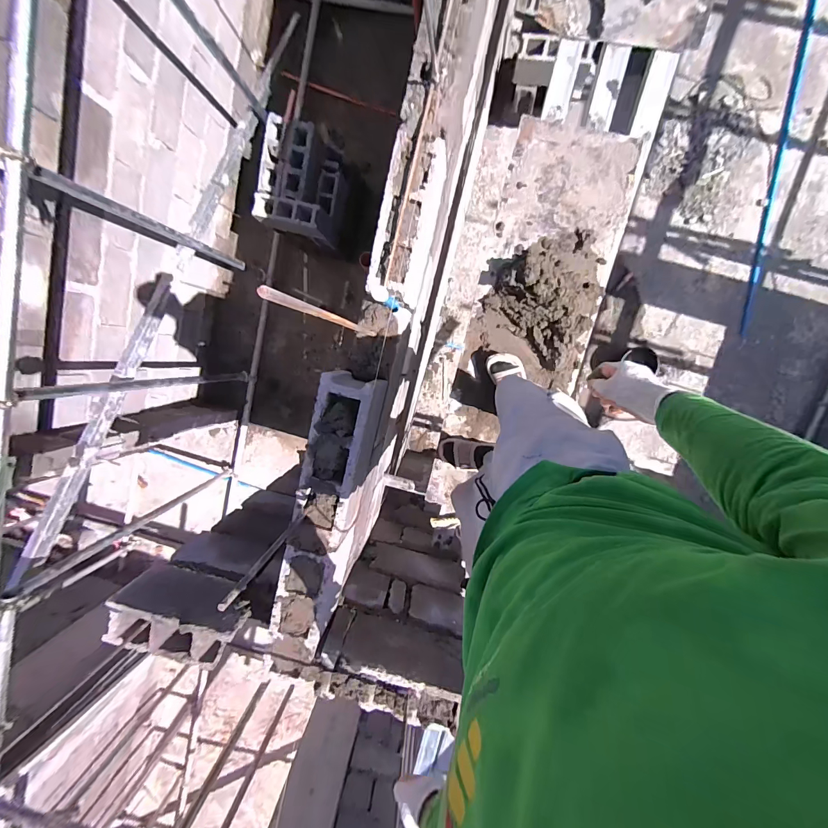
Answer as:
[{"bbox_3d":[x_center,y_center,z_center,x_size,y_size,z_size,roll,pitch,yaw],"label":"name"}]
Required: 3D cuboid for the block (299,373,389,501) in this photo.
[{"bbox_3d":[-0.172,0.036,0.921,0.141,0.166,0.280,14,99,3],"label":"block"}]

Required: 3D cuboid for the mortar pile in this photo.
[{"bbox_3d":[0.431,-0.362,1.223,0.375,0.136,0.514,18,100,2],"label":"mortar pile"}]

